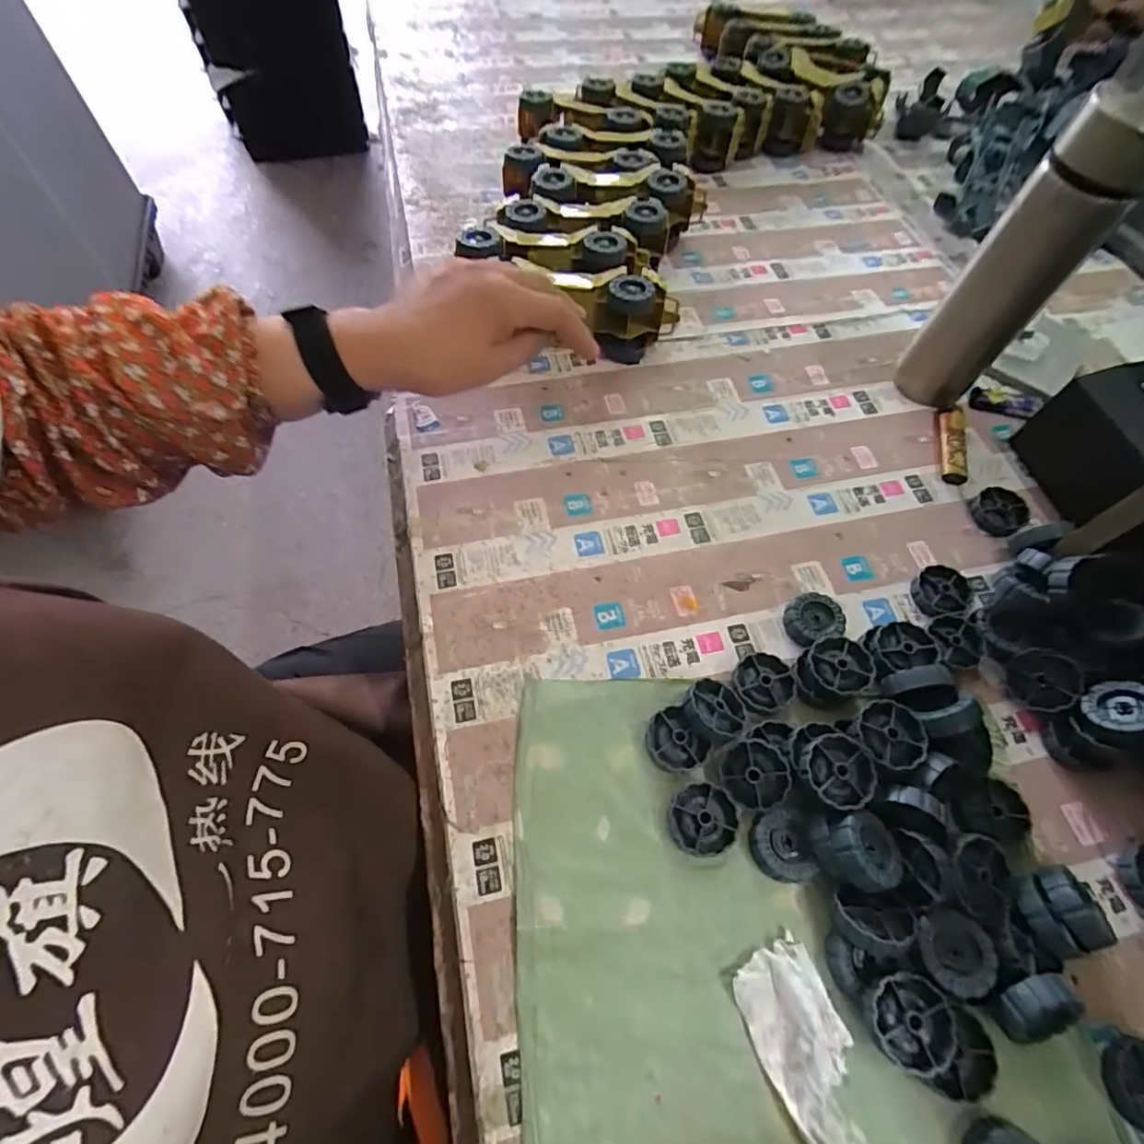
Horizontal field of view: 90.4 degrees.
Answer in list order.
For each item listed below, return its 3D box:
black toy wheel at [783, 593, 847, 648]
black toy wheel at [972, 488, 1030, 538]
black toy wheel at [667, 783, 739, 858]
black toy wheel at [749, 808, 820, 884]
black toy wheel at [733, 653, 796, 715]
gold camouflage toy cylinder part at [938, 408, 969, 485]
[{"bbox_3d":[0.167,0.032,0.389,0.037,0.018,0.035,1,60,-2],"label":"black toy wheel"},{"bbox_3d":[0.332,-0.046,0.442,0.037,0.014,0.038,1,60,-2],"label":"black toy wheel"},{"bbox_3d":[0.075,0.142,0.326,0.038,0.012,0.037,1,60,-2],"label":"black toy wheel"},{"bbox_3d":[0.117,0.154,0.320,0.032,0.015,0.036,0,60,-3],"label":"black toy wheel"},{"bbox_3d":[0.124,0.073,0.369,0.041,0.011,0.038,1,60,-2],"label":"black toy wheel"},{"bbox_3d":[0.315,-0.105,0.470,0.017,0.017,0.074,14,60,5],"label":"gold camouflage toy cylinder part"}]

